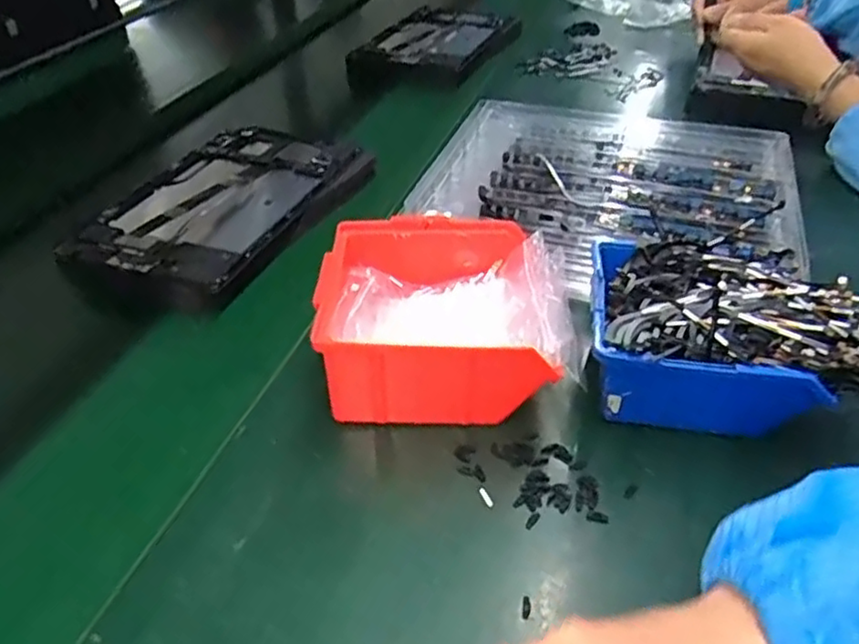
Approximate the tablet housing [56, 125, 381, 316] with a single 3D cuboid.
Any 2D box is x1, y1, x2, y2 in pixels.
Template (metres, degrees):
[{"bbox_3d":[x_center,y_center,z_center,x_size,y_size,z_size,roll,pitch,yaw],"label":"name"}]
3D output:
[{"bbox_3d":[-0.175,-0.101,0.576,0.178,0.027,0.248,17,42,22],"label":"tablet housing"}]

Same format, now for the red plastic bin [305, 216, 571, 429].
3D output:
[{"bbox_3d":[0.006,-0.002,0.417,0.138,0.067,0.130,1,38,3],"label":"red plastic bin"}]

